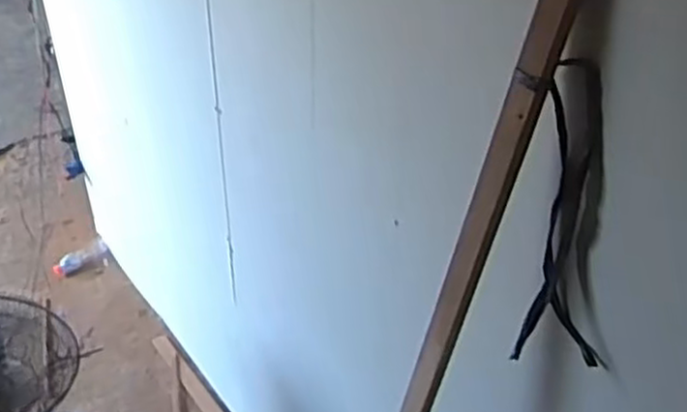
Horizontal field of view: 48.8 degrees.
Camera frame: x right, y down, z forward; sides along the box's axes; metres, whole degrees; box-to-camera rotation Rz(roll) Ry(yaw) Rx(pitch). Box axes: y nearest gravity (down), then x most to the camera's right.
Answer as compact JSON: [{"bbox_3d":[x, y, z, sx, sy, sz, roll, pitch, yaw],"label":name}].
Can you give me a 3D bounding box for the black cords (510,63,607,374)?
[{"bbox_3d":[0.261,0.039,0.900,0.076,0.353,0.150,-25,46,-29],"label":"black cords"}]

